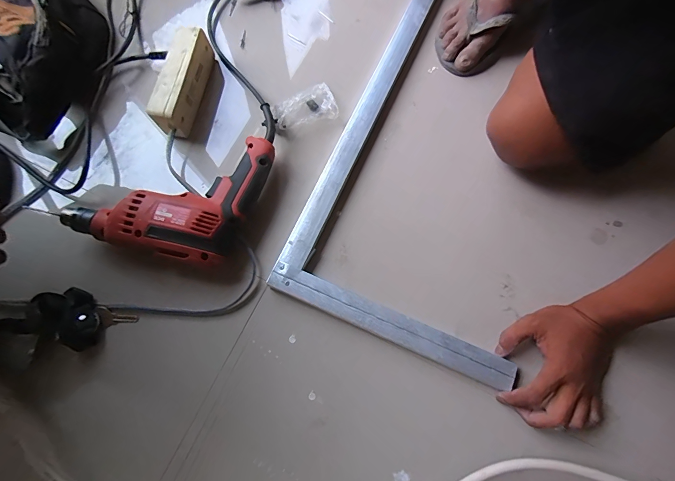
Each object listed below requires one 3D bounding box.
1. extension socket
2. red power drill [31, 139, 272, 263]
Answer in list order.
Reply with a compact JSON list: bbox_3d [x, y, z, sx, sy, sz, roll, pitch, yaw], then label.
[{"bbox_3d":[-0.229,-0.233,0.510,0.038,0.060,0.155,10,74,2],"label":"extension socket"},{"bbox_3d":[-0.220,-0.072,0.461,0.230,0.064,0.195,16,75,4],"label":"red power drill"}]

